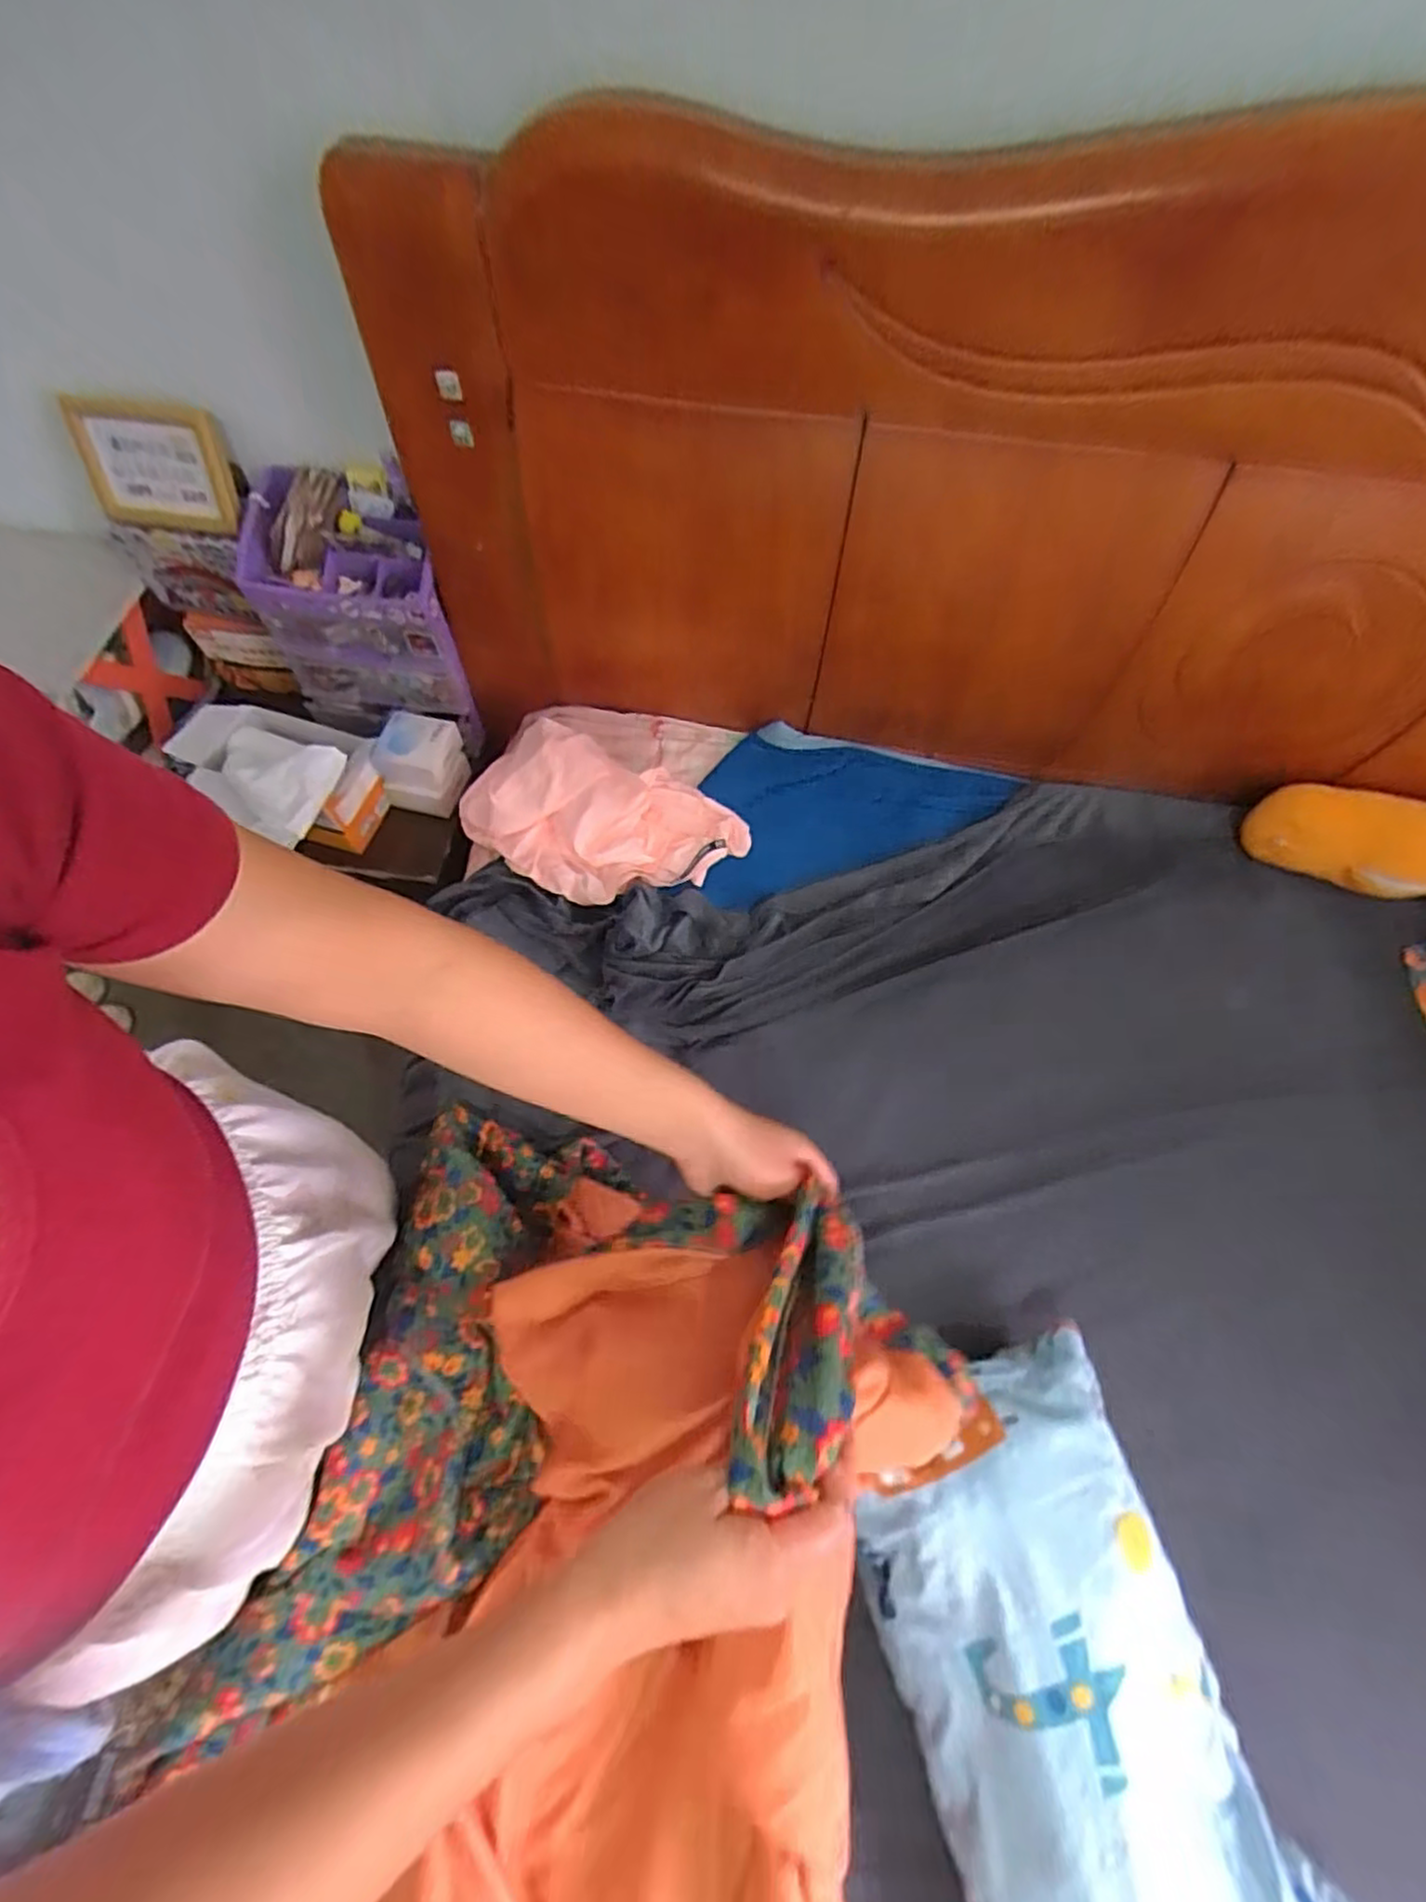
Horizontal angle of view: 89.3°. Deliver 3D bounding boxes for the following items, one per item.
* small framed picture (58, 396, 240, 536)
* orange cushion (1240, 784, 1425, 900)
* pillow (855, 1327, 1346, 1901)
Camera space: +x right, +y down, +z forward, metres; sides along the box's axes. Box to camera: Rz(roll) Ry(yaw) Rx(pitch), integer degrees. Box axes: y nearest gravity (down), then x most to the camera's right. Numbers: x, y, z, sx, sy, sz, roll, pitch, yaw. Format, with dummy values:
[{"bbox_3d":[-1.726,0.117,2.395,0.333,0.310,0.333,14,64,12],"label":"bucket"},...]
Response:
[{"bbox_3d":[-0.634,-0.549,0.822,0.183,0.120,0.023,6,26,3],"label":"small framed picture"},{"bbox_3d":[0.810,-0.124,0.864,0.333,0.080,0.098,7,65,3],"label":"orange cushion"},{"bbox_3d":[0.258,0.541,0.531,0.248,0.097,0.403,-16,66,-8],"label":"pillow"}]

